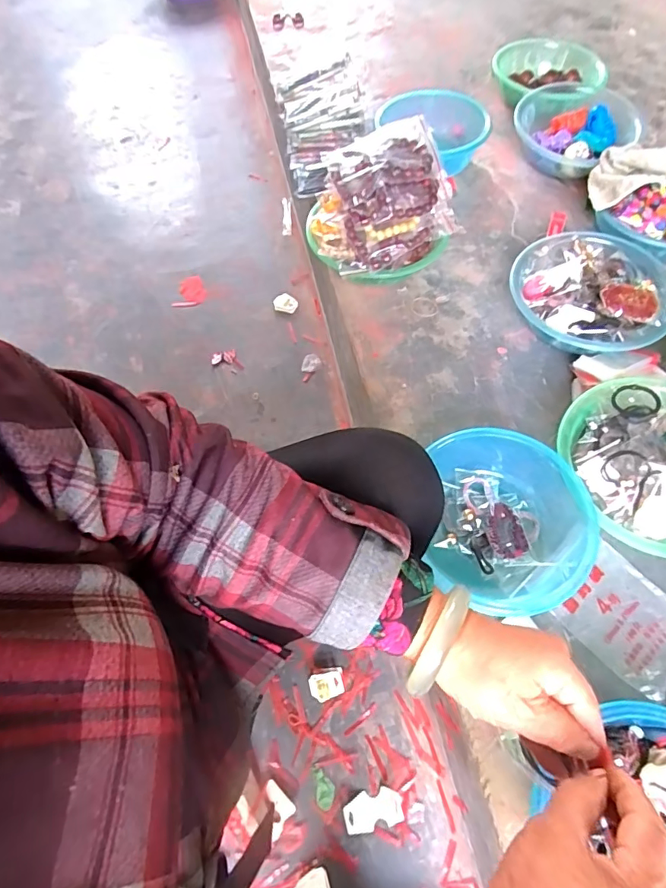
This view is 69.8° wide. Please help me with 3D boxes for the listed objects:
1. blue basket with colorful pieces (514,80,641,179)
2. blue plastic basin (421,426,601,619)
[{"bbox_3d":[0.460,-0.605,0.928,0.198,0.091,0.210,0,62,1],"label":"blue basket with colorful pieces"},{"bbox_3d":[0.214,0.096,0.589,0.192,0.076,0.210,7,62,5],"label":"blue plastic basin"}]

